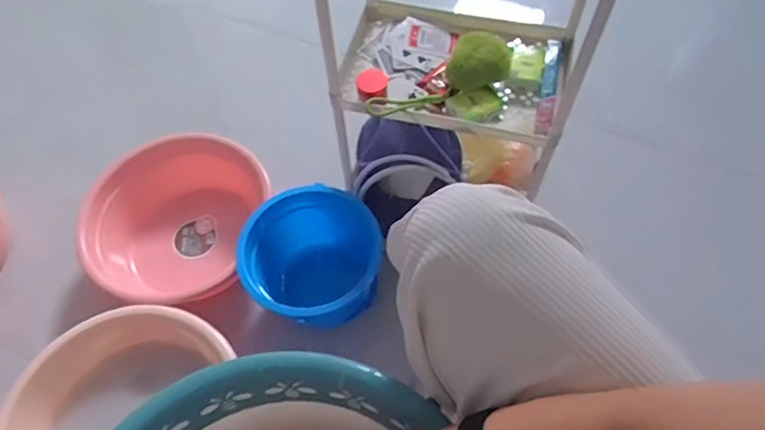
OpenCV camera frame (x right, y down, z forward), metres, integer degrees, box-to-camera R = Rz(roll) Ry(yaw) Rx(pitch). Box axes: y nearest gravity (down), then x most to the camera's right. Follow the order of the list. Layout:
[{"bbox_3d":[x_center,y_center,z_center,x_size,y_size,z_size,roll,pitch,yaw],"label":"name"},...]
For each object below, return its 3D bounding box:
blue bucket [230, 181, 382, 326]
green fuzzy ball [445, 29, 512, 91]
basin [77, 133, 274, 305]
[{"bbox_3d":[-0.114,0.074,0.825,0.185,0.131,0.182,-1,61,2],"label":"blue bucket"},{"bbox_3d":[0.121,-0.198,0.712,0.073,0.072,0.064,37,69,20],"label":"green fuzzy ball"},{"bbox_3d":[-0.333,0.004,0.922,0.288,0.106,0.255,-14,61,-5],"label":"basin"}]

